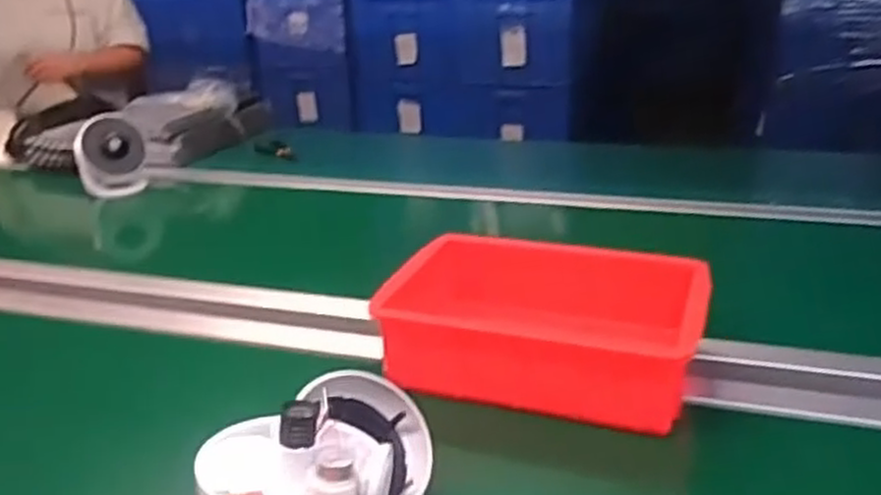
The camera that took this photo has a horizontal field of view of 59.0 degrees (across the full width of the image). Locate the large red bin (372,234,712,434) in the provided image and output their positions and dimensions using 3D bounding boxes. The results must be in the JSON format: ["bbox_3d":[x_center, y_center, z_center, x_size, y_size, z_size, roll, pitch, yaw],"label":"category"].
[{"bbox_3d":[0.102,0.079,0.772,0.283,0.092,0.205,7,23,18],"label":"large red bin"}]

